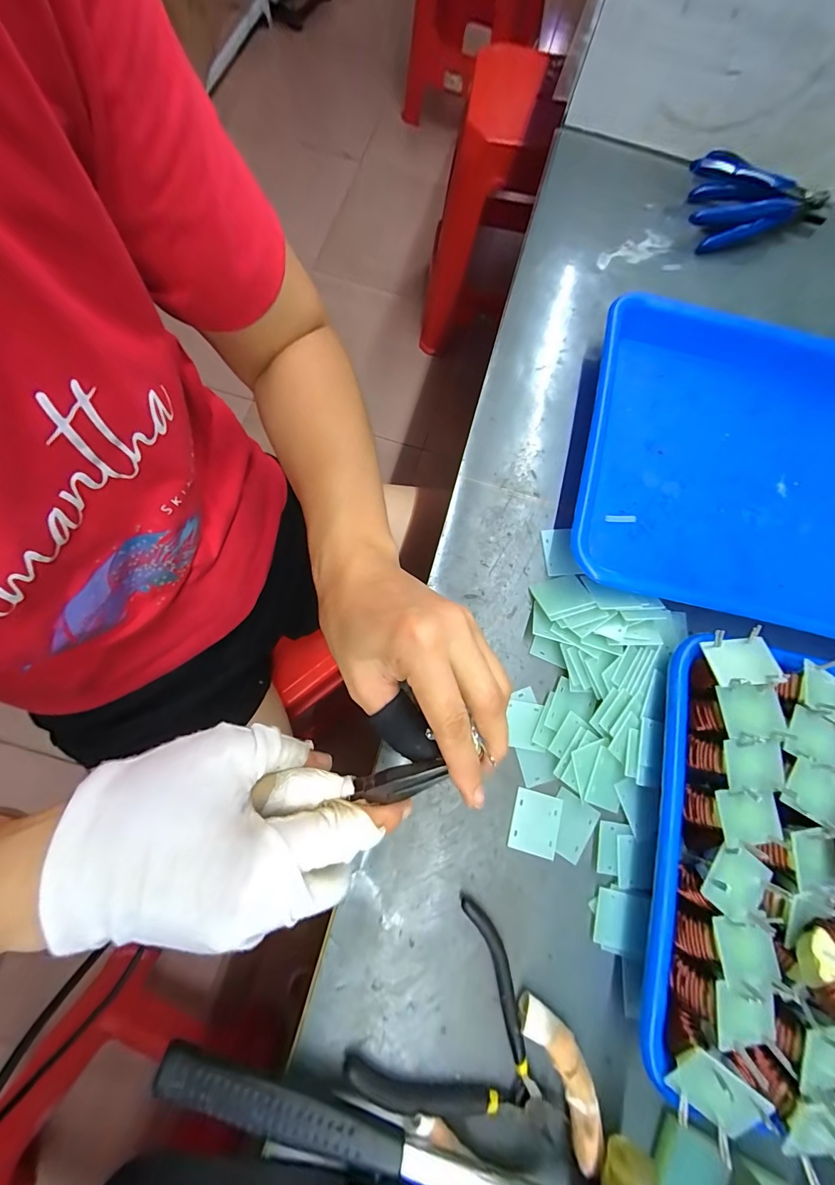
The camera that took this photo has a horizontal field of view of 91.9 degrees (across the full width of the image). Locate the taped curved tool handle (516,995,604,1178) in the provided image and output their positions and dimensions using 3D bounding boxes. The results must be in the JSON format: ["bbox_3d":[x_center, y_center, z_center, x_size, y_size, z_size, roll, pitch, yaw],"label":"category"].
[{"bbox_3d":[0.080,0.260,0.219,0.024,0.016,0.073,-24,79,-8],"label":"taped curved tool handle"}]

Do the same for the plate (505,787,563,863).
[{"bbox_3d":[0.073,0.143,0.251,0.029,0.004,0.035,16,76,1],"label":"plate"}]

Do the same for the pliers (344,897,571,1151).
[{"bbox_3d":[0.037,0.254,0.220,0.114,0.010,0.102,41,78,6],"label":"pliers"}]

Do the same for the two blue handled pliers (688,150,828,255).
[{"bbox_3d":[0.298,-0.338,0.361,0.124,0.028,0.081,25,77,3],"label":"two blue handled pliers"}]

